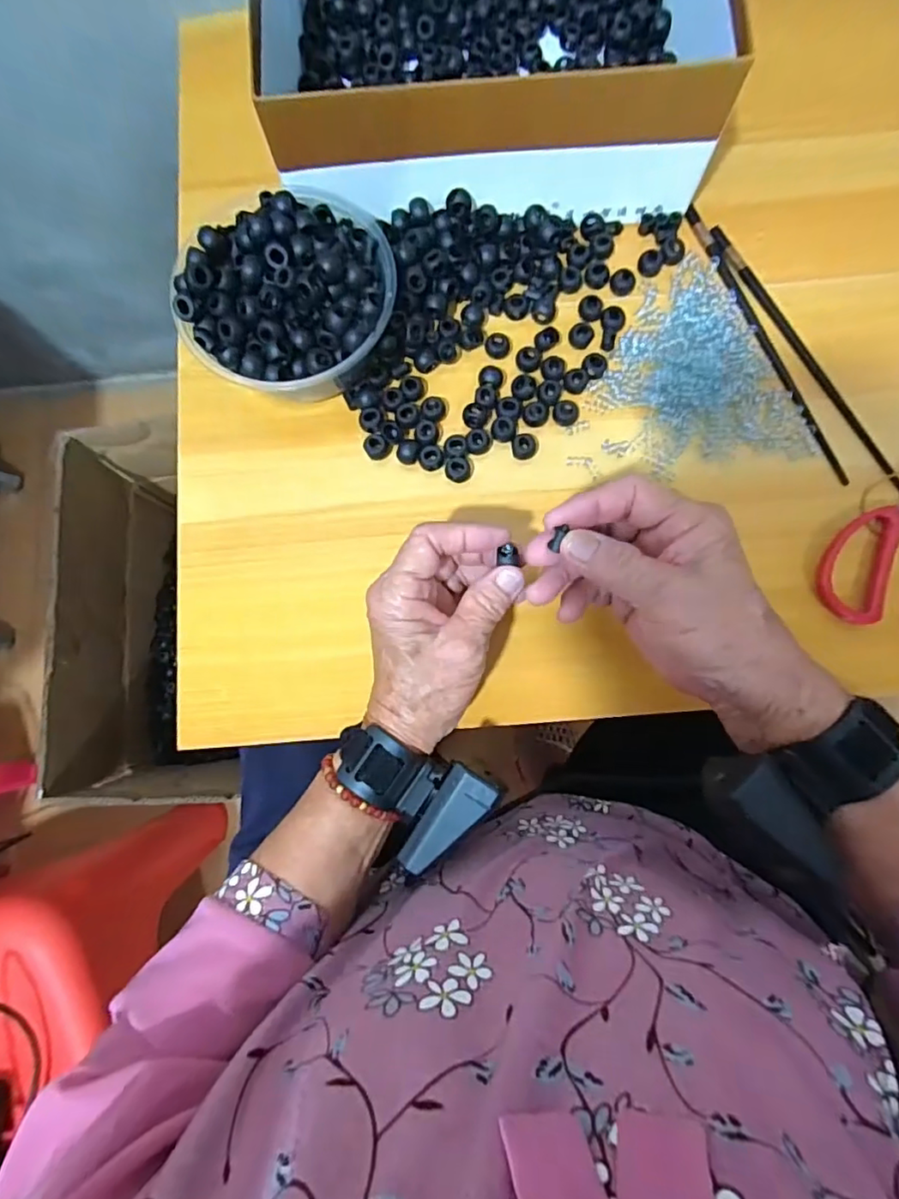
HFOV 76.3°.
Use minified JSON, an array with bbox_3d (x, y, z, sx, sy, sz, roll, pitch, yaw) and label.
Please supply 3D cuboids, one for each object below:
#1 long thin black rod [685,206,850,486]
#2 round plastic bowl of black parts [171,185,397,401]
[{"bbox_3d":[0.225,-0.185,0.407,0.010,0.004,0.229,-22,82,-4],"label":"long thin black rod"},{"bbox_3d":[-0.103,-0.198,0.382,0.139,0.057,0.127,0,81,2],"label":"round plastic bowl of black parts"}]

